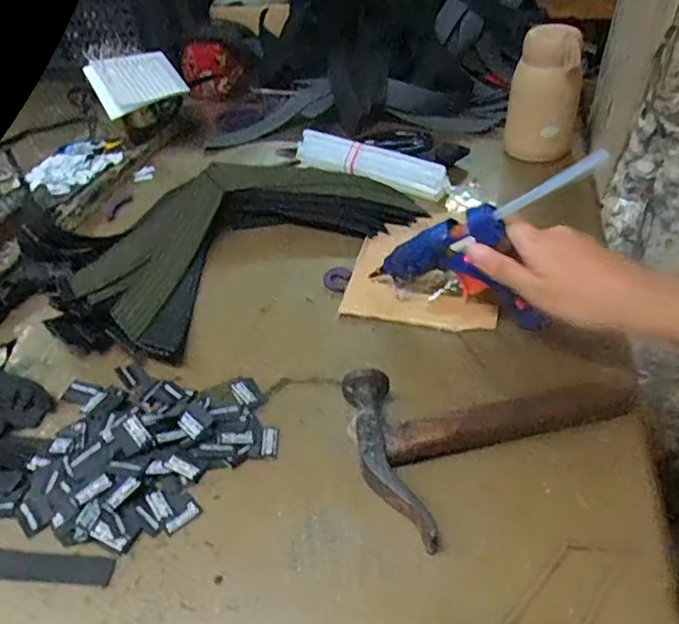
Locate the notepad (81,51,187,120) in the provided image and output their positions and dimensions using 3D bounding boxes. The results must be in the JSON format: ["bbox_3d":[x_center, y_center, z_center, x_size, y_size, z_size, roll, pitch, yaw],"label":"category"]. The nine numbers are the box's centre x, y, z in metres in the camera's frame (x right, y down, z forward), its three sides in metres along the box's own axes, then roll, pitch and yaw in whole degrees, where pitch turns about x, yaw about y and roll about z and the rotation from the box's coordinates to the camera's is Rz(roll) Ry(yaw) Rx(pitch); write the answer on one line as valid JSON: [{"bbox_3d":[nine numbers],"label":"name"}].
[{"bbox_3d":[-0.242,-0.276,0.695,0.101,0.017,0.064,-31,89,-30],"label":"notepad"}]

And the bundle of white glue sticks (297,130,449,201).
[{"bbox_3d":[0.029,-0.169,0.655,0.193,0.031,0.034,22,46,26],"label":"bundle of white glue sticks"}]

